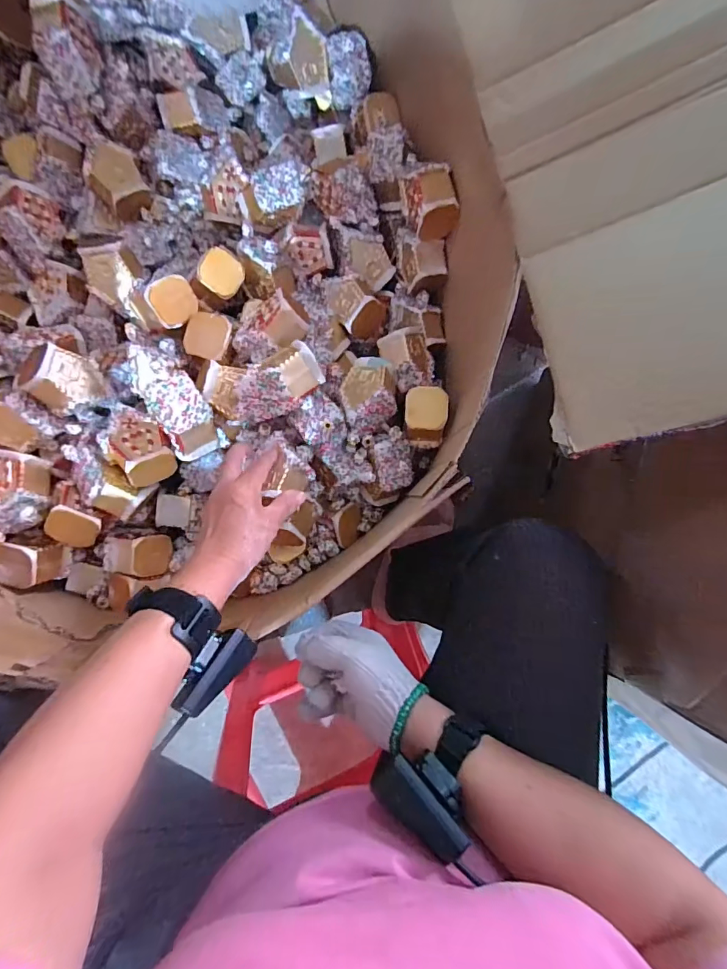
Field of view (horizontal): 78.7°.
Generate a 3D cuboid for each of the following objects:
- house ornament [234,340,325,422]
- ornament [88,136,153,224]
[{"bbox_3d":[-0.089,-0.098,0.450,0.098,0.050,0.055,-34,94,-3],"label":"house ornament"},{"bbox_3d":[-0.308,-0.382,0.557,0.066,0.039,0.077,-36,94,-3],"label":"ornament"}]

